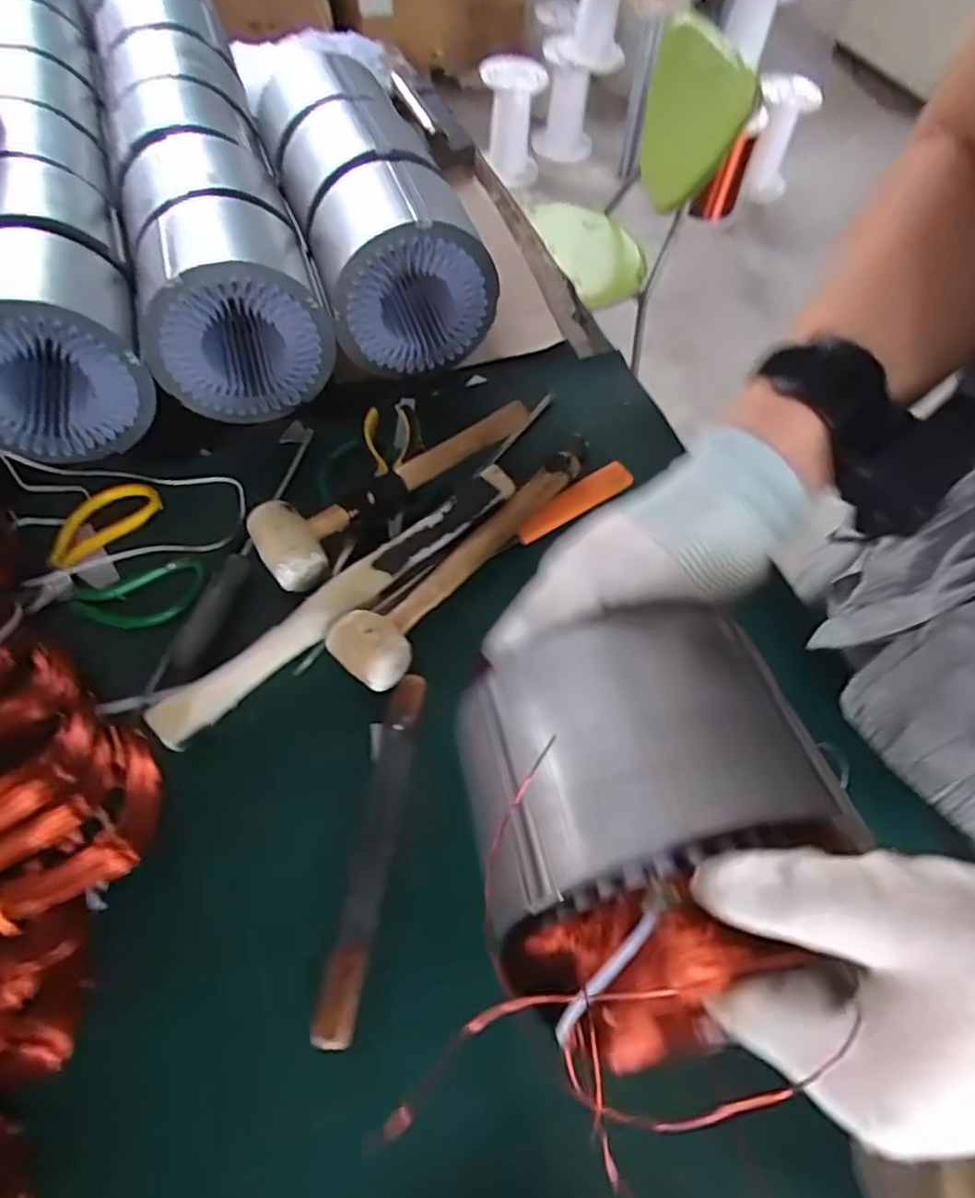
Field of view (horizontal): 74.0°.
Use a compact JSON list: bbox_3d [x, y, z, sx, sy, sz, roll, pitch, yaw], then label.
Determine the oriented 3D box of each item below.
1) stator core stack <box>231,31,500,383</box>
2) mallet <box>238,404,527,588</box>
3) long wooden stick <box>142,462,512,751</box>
[{"bbox_3d":[-0.120,-0.408,0.676,0.157,0.148,0.364,-16,63,-13],"label":"stator core stack"},{"bbox_3d":[-0.076,-0.097,0.556,0.258,0.059,0.083,-33,67,-20],"label":"mallet"},{"bbox_3d":[-0.106,-0.006,0.488,0.318,0.029,0.028,-37,69,-22],"label":"long wooden stick"}]

